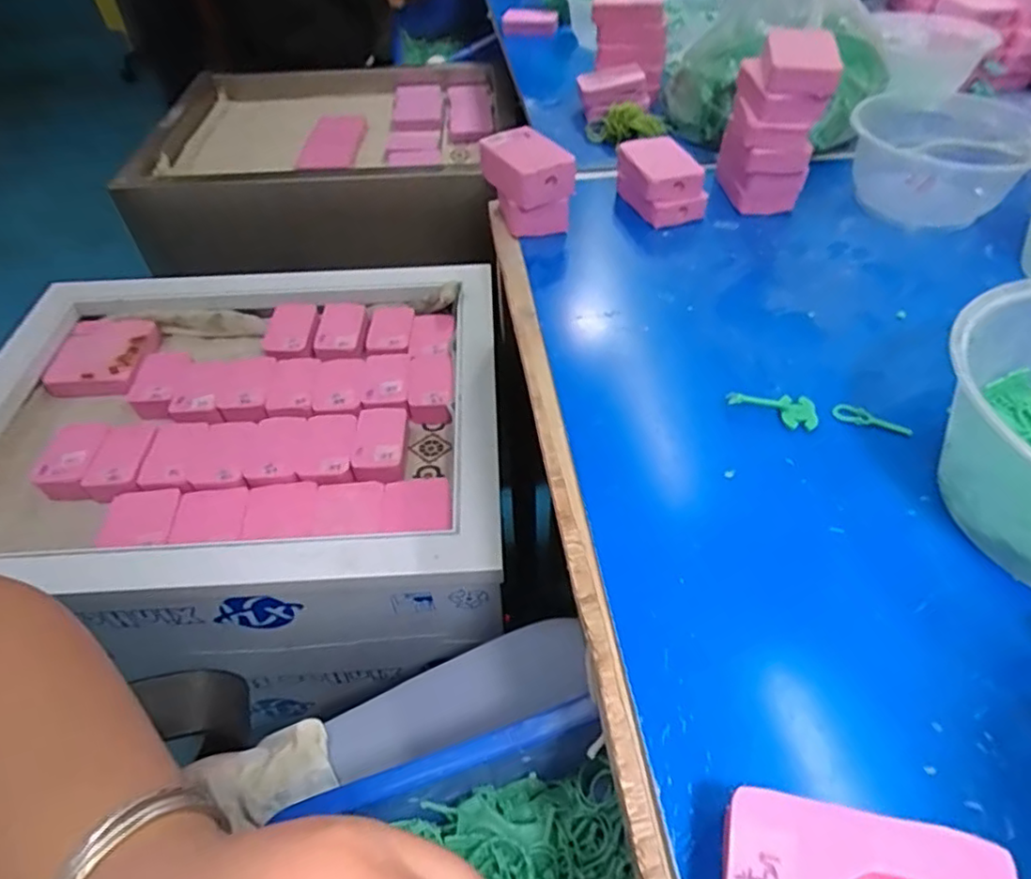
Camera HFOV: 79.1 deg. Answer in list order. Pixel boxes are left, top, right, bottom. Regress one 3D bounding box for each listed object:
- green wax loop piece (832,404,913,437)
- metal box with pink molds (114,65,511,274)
[{"bbox_3d":[0.196,-0.012,0.341,0.040,0.004,0.012,21,52,19],"label":"green wax loop piece"},{"bbox_3d":[-0.272,-0.414,0.953,0.498,0.170,0.401,-3,48,-1],"label":"metal box with pink molds"}]

